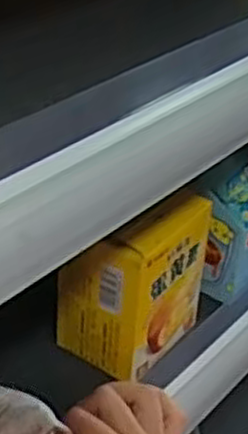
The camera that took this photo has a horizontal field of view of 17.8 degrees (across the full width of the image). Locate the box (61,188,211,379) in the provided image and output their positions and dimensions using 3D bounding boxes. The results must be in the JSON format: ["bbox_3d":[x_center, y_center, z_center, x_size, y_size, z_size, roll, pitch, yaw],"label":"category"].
[{"bbox_3d":[0.009,0.036,0.540,0.065,0.102,0.090,24,37,25],"label":"box"}]

